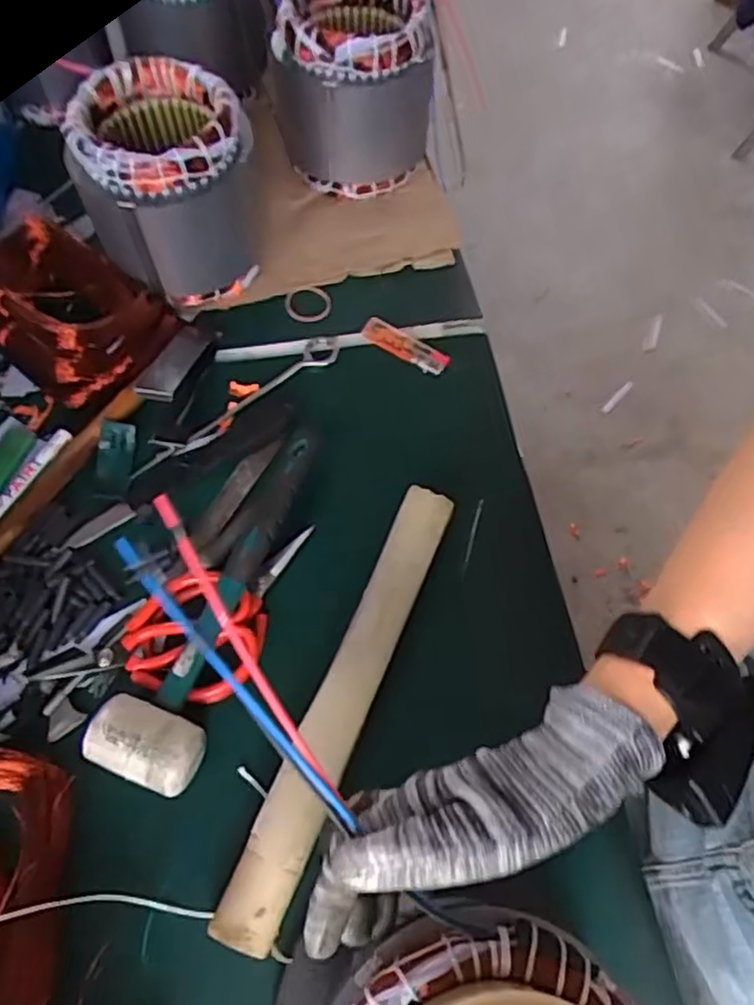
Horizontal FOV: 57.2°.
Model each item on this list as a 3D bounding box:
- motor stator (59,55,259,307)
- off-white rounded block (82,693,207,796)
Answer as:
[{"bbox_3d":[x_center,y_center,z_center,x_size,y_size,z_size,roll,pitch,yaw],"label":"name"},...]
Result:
[{"bbox_3d":[-0.182,-0.277,0.626,0.136,0.172,0.136,-8,62,-4],"label":"motor stator"},{"bbox_3d":[-0.155,0.163,0.469,0.073,0.037,0.049,19,64,11],"label":"off-white rounded block"}]

